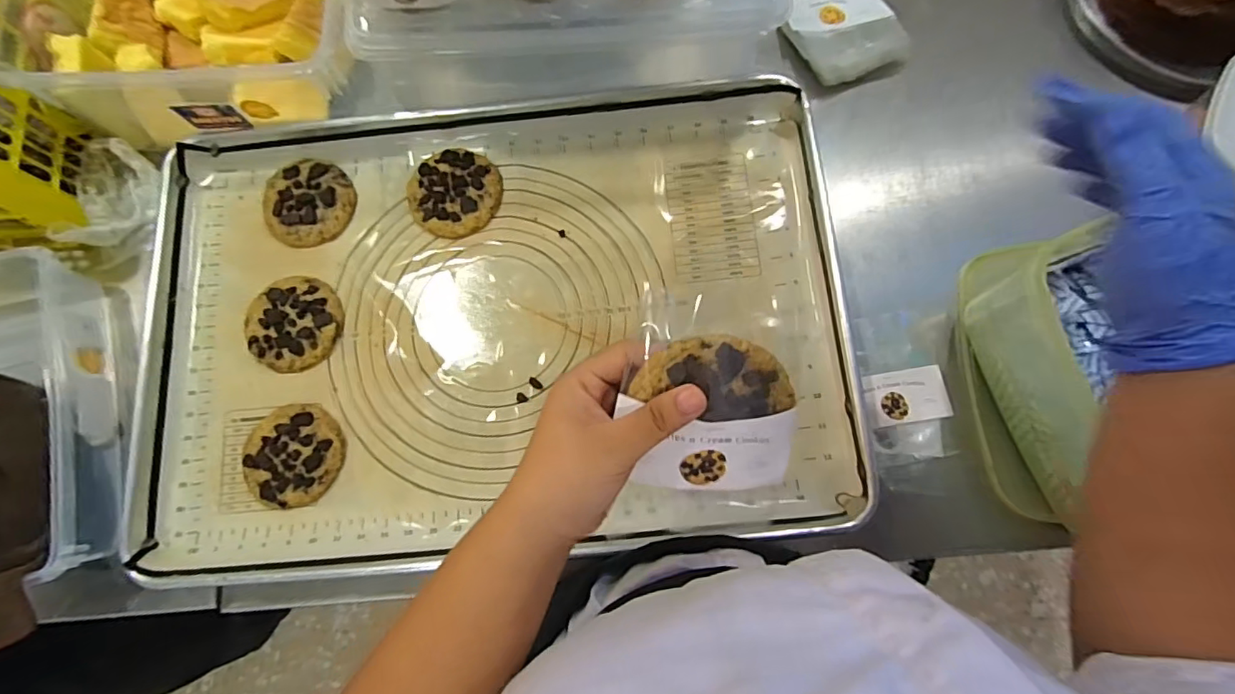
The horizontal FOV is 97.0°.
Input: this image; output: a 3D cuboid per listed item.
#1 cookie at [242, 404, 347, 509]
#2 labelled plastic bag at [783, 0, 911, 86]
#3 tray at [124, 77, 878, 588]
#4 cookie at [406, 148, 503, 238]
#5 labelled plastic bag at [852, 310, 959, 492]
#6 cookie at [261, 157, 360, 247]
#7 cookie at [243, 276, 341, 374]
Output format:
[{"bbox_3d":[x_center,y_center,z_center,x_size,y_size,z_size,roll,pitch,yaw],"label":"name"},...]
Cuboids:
[{"bbox_3d":[-0.274,0.091,0.462,0.080,0.013,0.083,0,78,1],"label":"cookie"},{"bbox_3d":[0.224,-0.353,0.571,0.110,0.028,0.168,-14,78,-2],"label":"labelled plastic bag"},{"bbox_3d":[-0.110,-0.030,0.485,0.598,0.033,0.415,-5,78,-1],"label":"tray"},{"bbox_3d":[-0.152,-0.145,0.514,0.080,0.017,0.083,0,78,1],"label":"cookie"},{"bbox_3d":[0.265,0.047,0.494,0.081,0.010,0.161,0,78,1],"label":"labelled plastic bag"},{"bbox_3d":[-0.295,-0.139,0.515,0.089,0.016,0.082,39,81,8],"label":"cookie"},{"bbox_3d":[-0.291,-0.022,0.491,0.084,0.016,0.085,0,78,1],"label":"cookie"}]

